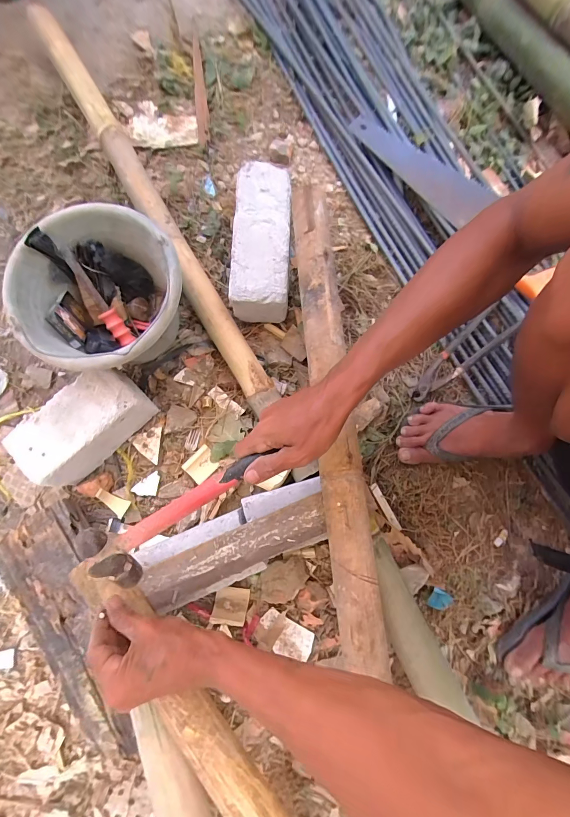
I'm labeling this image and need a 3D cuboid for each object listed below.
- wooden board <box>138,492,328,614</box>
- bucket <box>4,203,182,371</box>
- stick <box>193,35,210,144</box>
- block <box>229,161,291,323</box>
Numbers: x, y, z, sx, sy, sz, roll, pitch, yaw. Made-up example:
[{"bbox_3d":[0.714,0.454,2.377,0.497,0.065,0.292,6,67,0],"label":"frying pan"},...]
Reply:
[{"bbox_3d":[-0.064,0.196,0.462,0.259,0.009,0.062,-22,77,-5],"label":"wooden board"},{"bbox_3d":[-0.282,-0.168,0.562,0.239,0.169,0.239,0,77,-1],"label":"bucket"},{"bbox_3d":[-0.181,-0.692,0.719,0.026,0.016,0.284,-5,77,-3],"label":"stick"},{"bbox_3d":[-0.042,-0.298,0.608,0.097,0.089,0.256,1,76,0],"label":"block"}]

